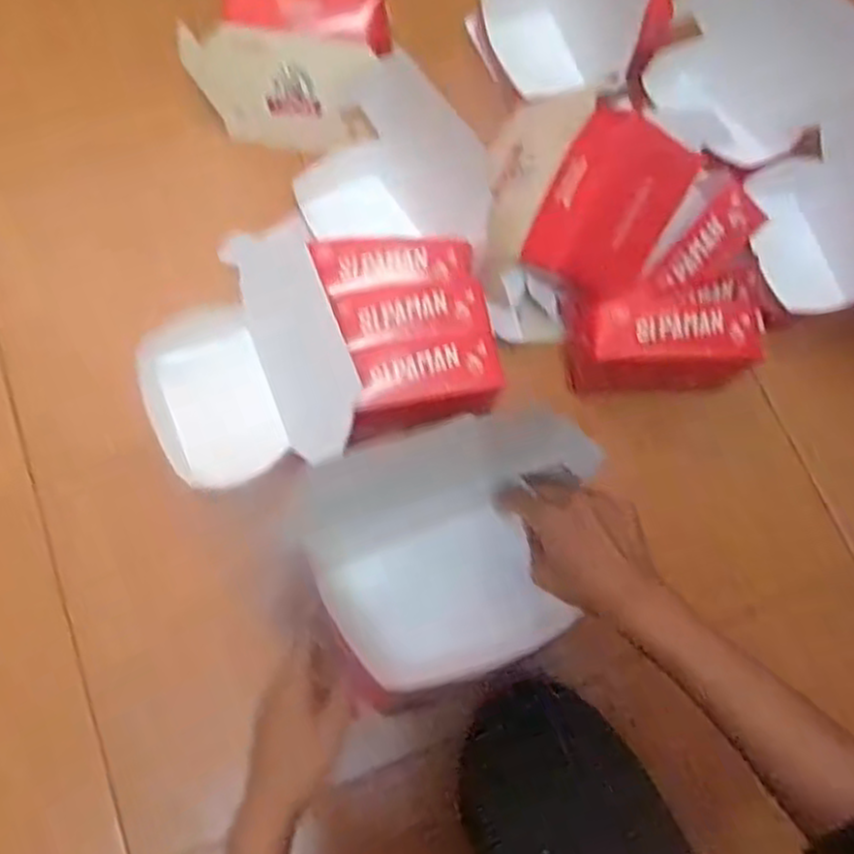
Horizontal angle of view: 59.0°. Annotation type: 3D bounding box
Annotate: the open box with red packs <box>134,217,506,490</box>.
[{"bbox_3d":[-0.119,-0.085,0.798,0.372,0.114,0.256,-10,73,-5],"label":"open box with red packs"}]

